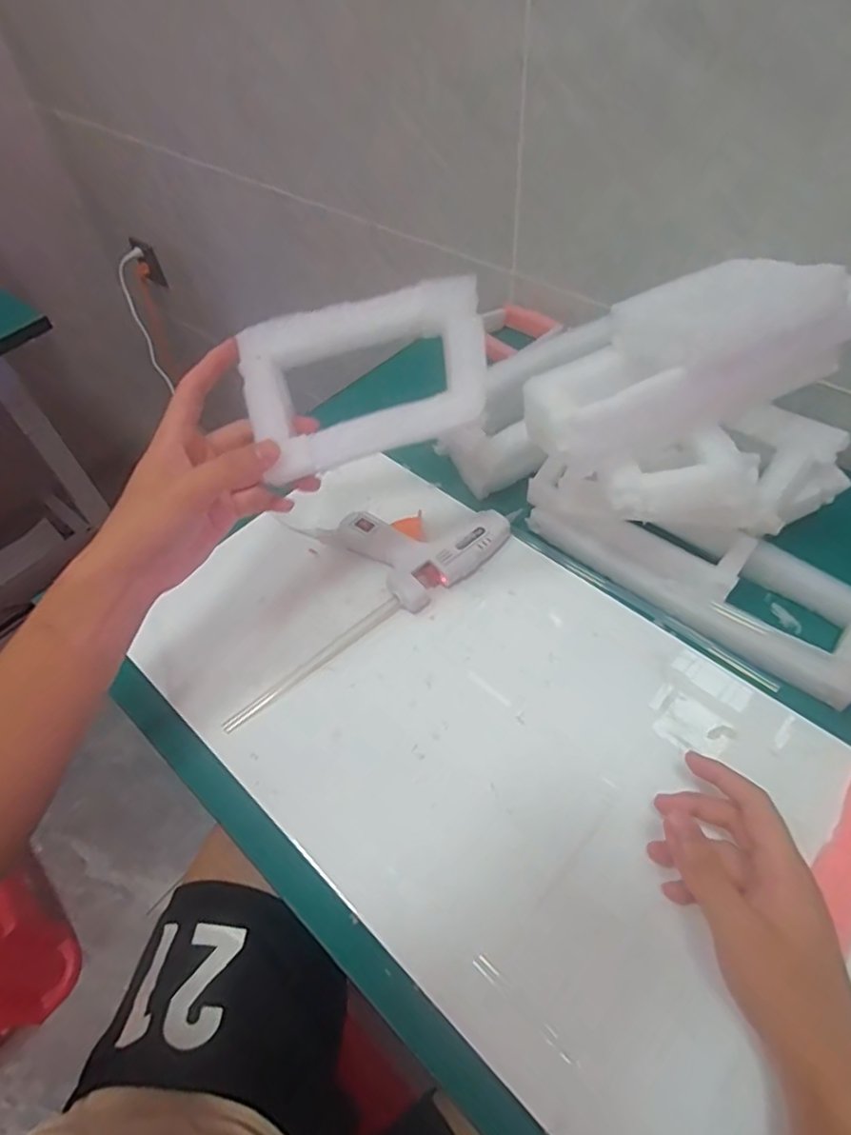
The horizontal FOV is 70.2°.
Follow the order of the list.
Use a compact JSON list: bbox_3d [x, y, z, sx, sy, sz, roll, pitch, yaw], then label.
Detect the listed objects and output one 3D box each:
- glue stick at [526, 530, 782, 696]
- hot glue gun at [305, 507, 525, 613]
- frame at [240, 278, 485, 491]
[{"bbox_3d":[0.180,0.031,0.507,0.228,0.011,0.011,35,63,26],"label":"glue stick"},{"bbox_3d":[-0.002,-0.033,0.538,0.131,0.030,0.117,-36,59,-20],"label":"hot glue gun"},{"bbox_3d":[-0.036,-0.119,0.380,0.150,0.024,0.095,-16,88,-1],"label":"frame"}]

